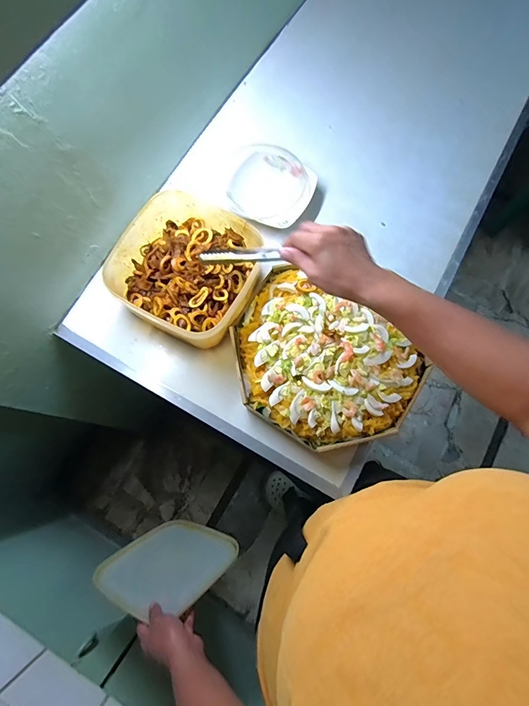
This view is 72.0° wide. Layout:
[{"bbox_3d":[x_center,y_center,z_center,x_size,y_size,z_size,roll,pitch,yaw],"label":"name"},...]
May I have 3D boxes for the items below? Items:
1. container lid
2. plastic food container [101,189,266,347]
[{"bbox_3d":[-0.170,0.381,0.666,0.164,0.211,0.018,24,116,27],"label":"container lid"},{"bbox_3d":[-0.125,-0.135,0.608,0.205,0.090,0.216,31,76,7],"label":"plastic food container"}]

